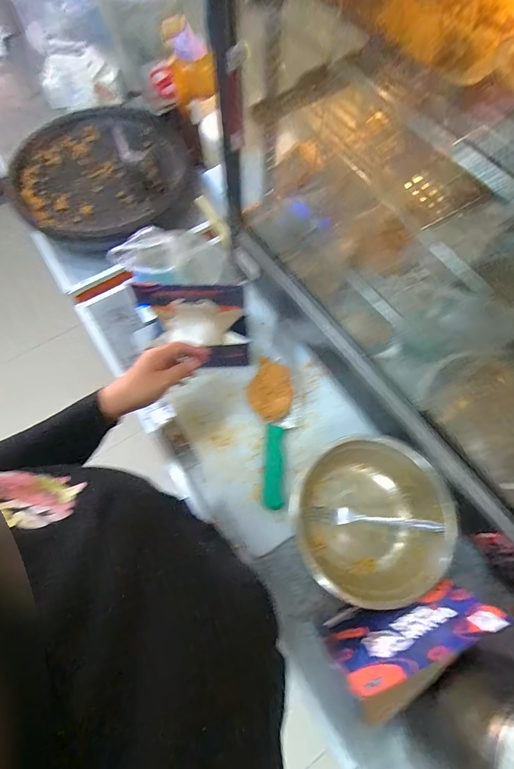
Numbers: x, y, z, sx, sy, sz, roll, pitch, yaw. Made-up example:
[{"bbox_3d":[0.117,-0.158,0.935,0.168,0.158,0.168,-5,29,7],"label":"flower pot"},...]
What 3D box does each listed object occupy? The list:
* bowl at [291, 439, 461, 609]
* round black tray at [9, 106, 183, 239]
[{"bbox_3d":[0.160,0.188,0.525,0.204,0.068,0.207,0,68,0],"label":"bowl"},{"bbox_3d":[-0.330,-0.453,0.776,0.360,0.063,0.362,0,68,0],"label":"round black tray"}]

